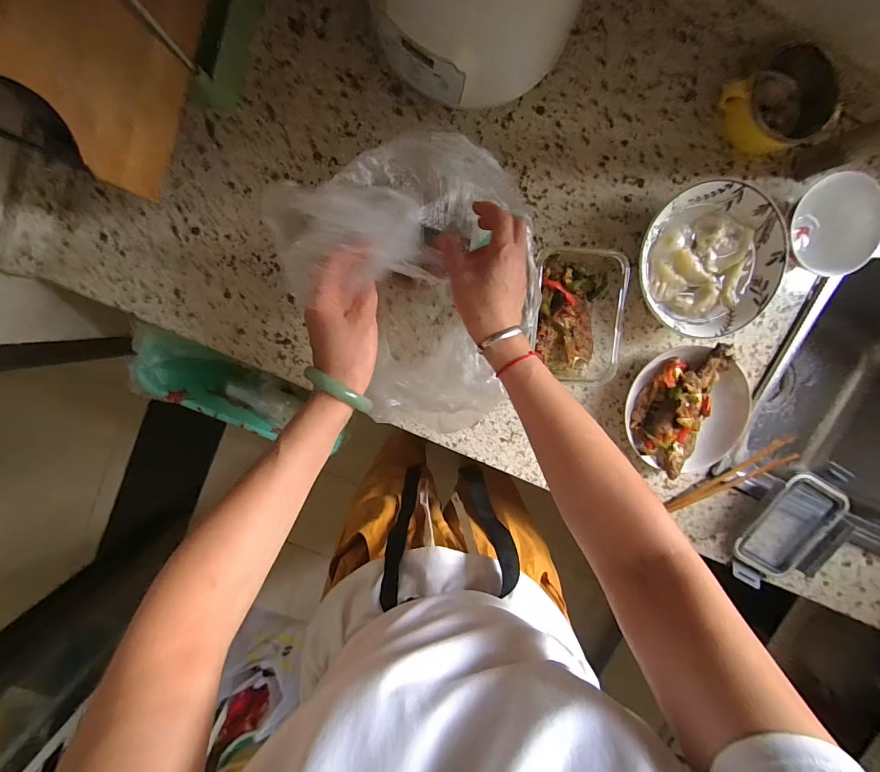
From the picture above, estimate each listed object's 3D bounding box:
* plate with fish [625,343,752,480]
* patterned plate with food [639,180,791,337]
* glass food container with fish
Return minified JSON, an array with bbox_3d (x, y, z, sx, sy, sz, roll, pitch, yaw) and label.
[{"bbox_3d":[0.324,0.033,0.505,0.160,0.044,0.166,-15,100,0],"label":"plate with fish"},{"bbox_3d":[0.321,-0.150,0.468,0.161,0.055,0.167,0,99,-3],"label":"patterned plate with food"},{"bbox_3d":[0.168,-0.085,0.474,0.120,0.047,0.168,1,99,-3],"label":"glass food container with fish"}]

